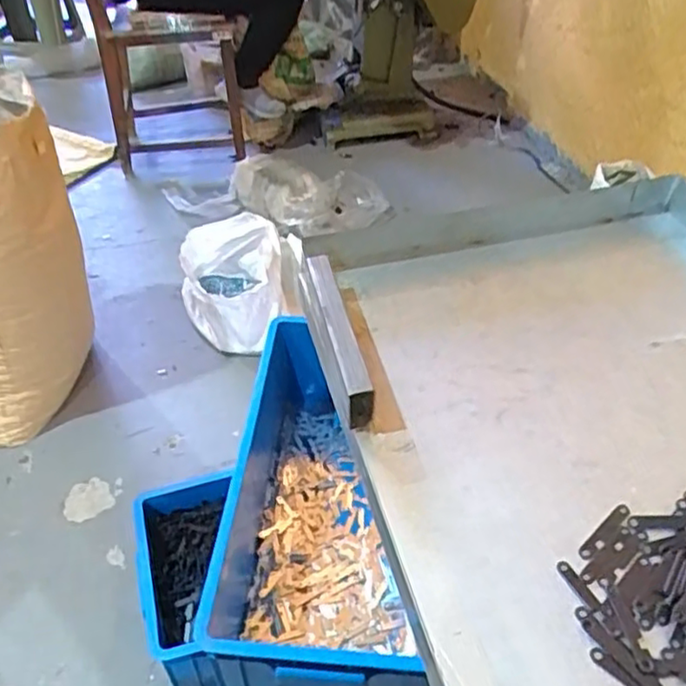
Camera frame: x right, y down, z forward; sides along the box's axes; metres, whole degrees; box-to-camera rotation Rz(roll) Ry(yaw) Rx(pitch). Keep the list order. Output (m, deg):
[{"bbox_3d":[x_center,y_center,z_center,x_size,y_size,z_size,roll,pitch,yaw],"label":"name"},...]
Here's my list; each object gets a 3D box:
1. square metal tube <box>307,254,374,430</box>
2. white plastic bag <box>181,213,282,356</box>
[{"bbox_3d":[-0.005,-0.008,0.545,0.020,0.041,0.171,-9,43,-9],"label":"square metal tube"},{"bbox_3d":[-0.301,-0.149,1.814,0.278,0.216,0.386,-4,43,-4],"label":"white plastic bag"}]

